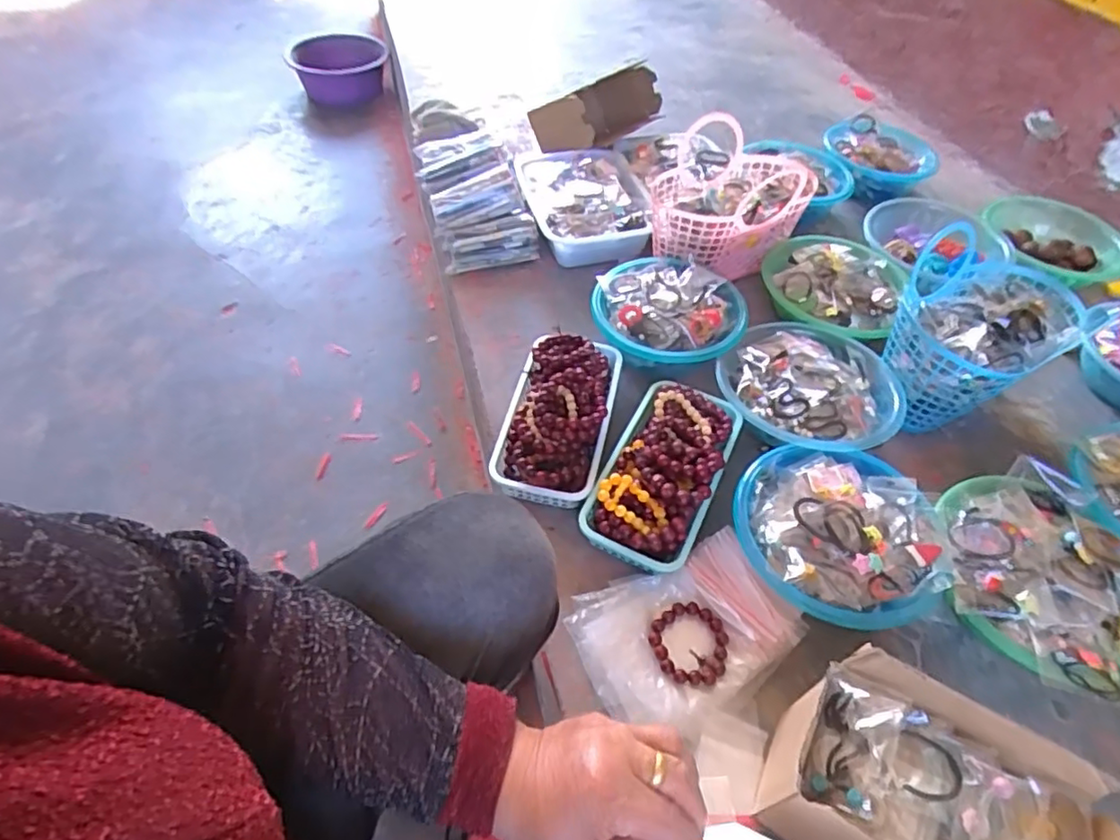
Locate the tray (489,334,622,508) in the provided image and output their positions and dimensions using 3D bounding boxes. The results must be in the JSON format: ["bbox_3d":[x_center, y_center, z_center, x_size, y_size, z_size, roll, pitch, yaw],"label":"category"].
[{"bbox_3d":[0.001,-0.019,0.798,0.128,0.088,0.254,13,51,7],"label":"tray"}]

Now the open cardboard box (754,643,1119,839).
[{"bbox_3d":[0.280,0.316,0.503,0.223,0.170,0.135,27,54,17],"label":"open cardboard box"}]

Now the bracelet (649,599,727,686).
[{"bbox_3d":[0.136,0.235,0.654,0.080,0.010,0.081,2,51,-3],"label":"bracelet"}]

